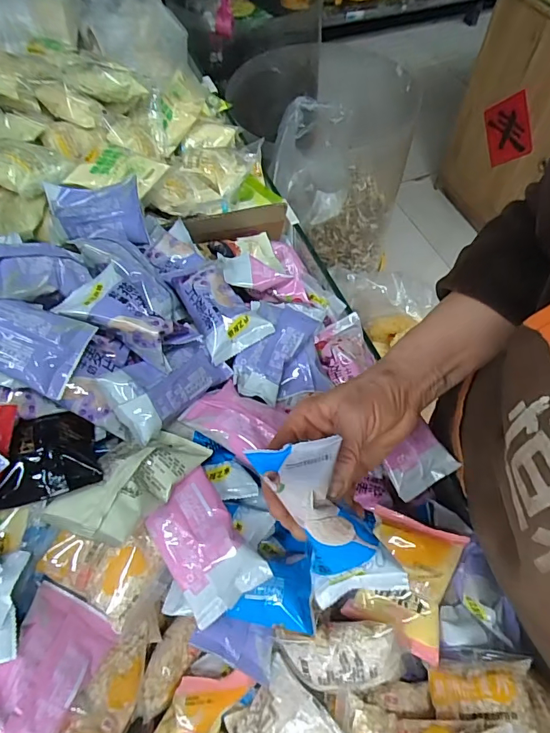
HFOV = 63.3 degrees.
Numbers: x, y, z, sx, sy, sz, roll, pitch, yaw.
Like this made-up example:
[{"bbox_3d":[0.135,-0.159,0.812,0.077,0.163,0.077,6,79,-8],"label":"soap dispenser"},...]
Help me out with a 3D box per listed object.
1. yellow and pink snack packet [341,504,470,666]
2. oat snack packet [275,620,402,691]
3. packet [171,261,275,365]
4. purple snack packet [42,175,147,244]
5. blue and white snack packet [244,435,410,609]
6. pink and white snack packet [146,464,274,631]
[{"bbox_3d":[0.109,0.178,0.375,0.078,0.027,0.094,19,60,13],"label":"yellow and pink snack packet"},{"bbox_3d":[0.052,0.222,0.343,0.098,0.027,0.045,-6,58,-2],"label":"oat snack packet"},{"bbox_3d":[-0.053,-0.061,0.441,0.063,0.033,0.094,-25,61,-14],"label":"packet"},{"bbox_3d":[-0.186,-0.159,0.464,0.094,0.061,0.016,-5,28,3],"label":"purple snack packet"},{"bbox_3d":[0.031,0.096,0.280,0.048,0.039,0.111,-31,94,-17],"label":"blue and white snack packet"},{"bbox_3d":[-0.057,0.138,0.344,0.063,0.014,0.098,-37,76,-8],"label":"pink and white snack packet"}]

